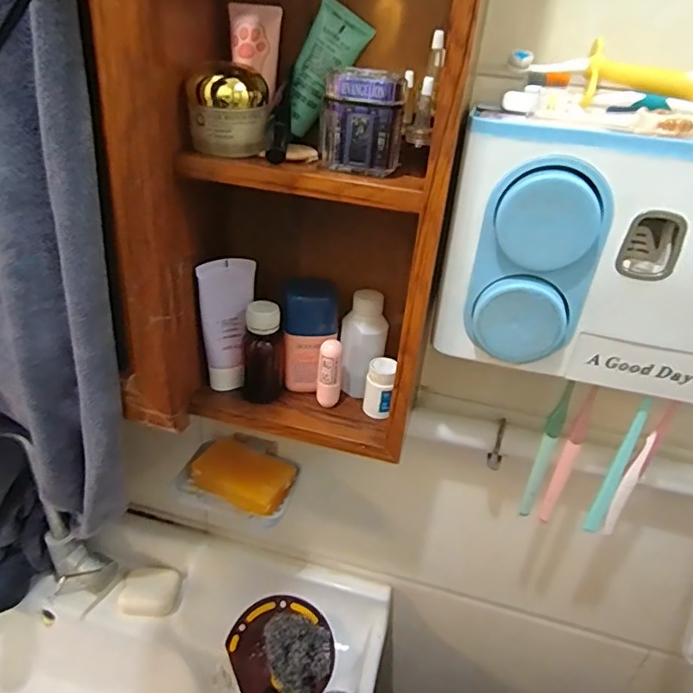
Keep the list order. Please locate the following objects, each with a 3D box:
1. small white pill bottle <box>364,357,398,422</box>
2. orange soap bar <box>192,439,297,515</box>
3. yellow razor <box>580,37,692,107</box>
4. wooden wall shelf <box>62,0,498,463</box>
[{"bbox_3d":[0.031,0.038,0.491,0.025,0.051,0.027,8,31,3],"label":"small white pill bottle"},{"bbox_3d":[-0.118,0.148,0.616,0.106,0.023,0.074,19,33,21],"label":"orange soap bar"},{"bbox_3d":[0.204,-0.175,0.346,0.088,0.032,0.025,13,31,11],"label":"yellow razor"},{"bbox_3d":[-0.026,-0.266,0.351,0.254,0.712,0.159,9,31,6],"label":"wooden wall shelf"}]

